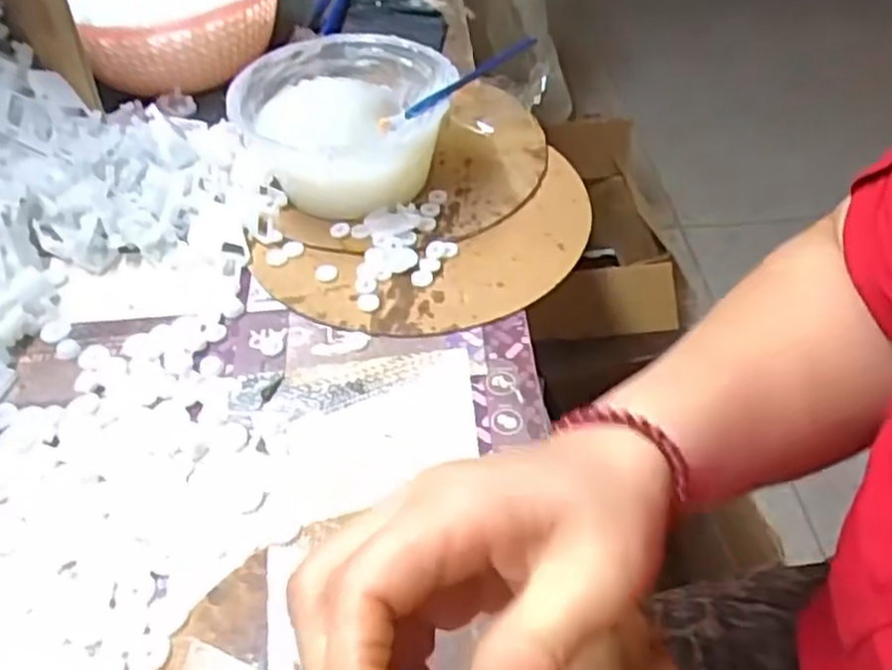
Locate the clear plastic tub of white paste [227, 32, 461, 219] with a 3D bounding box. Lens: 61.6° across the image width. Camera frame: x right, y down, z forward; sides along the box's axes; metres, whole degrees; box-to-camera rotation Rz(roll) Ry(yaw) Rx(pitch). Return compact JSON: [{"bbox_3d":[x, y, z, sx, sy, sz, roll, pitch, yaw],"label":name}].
[{"bbox_3d":[-0.068,-0.144,0.523,0.147,0.068,0.137,3,48,6],"label":"clear plastic tub of white paste"}]

